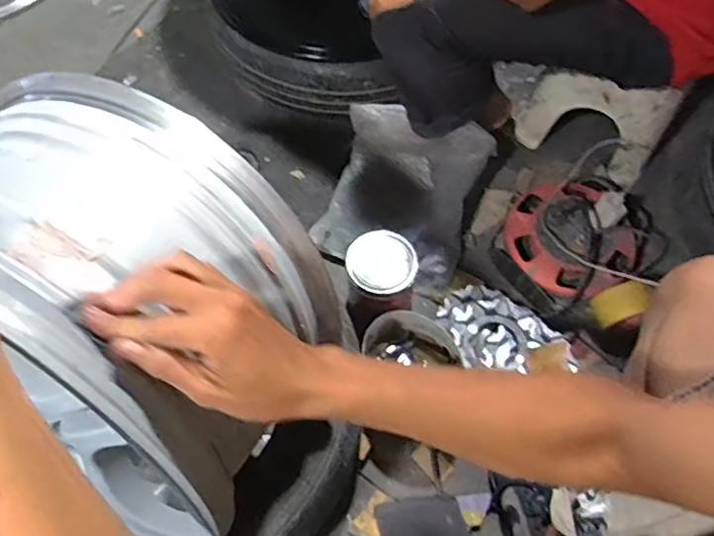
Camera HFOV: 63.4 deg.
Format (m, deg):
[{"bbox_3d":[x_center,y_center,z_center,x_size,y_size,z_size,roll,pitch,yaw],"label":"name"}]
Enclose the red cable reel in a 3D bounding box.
[{"bbox_3d":[0.351,-0.058,0.924,0.198,0.140,0.193,1,64,-1],"label":"red cable reel"}]

